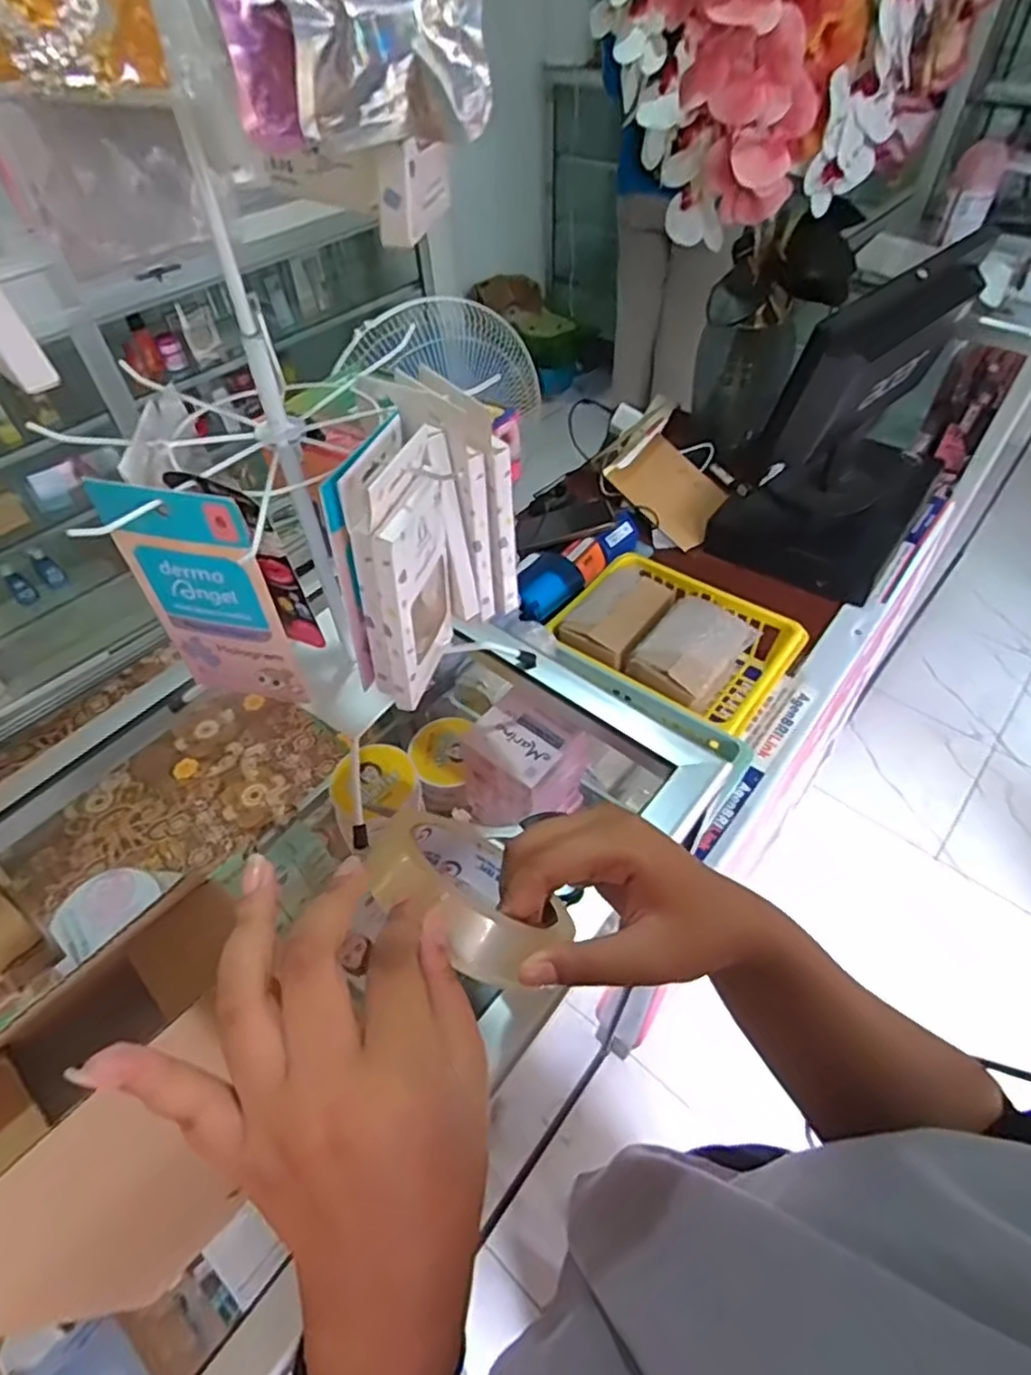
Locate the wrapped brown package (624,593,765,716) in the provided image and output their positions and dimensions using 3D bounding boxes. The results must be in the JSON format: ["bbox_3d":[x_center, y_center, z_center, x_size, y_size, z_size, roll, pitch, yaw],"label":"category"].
[{"bbox_3d":[0.201,-0.055,0.731,0.094,0.053,0.146,32,59,24],"label":"wrapped brown package"}]

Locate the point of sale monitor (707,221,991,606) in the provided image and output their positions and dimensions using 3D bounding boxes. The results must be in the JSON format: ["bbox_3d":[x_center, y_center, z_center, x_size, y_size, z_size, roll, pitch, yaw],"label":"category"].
[{"bbox_3d":[0.447,-0.350,0.865,0.220,0.307,0.311,29,58,23],"label":"point of sale monitor"}]

